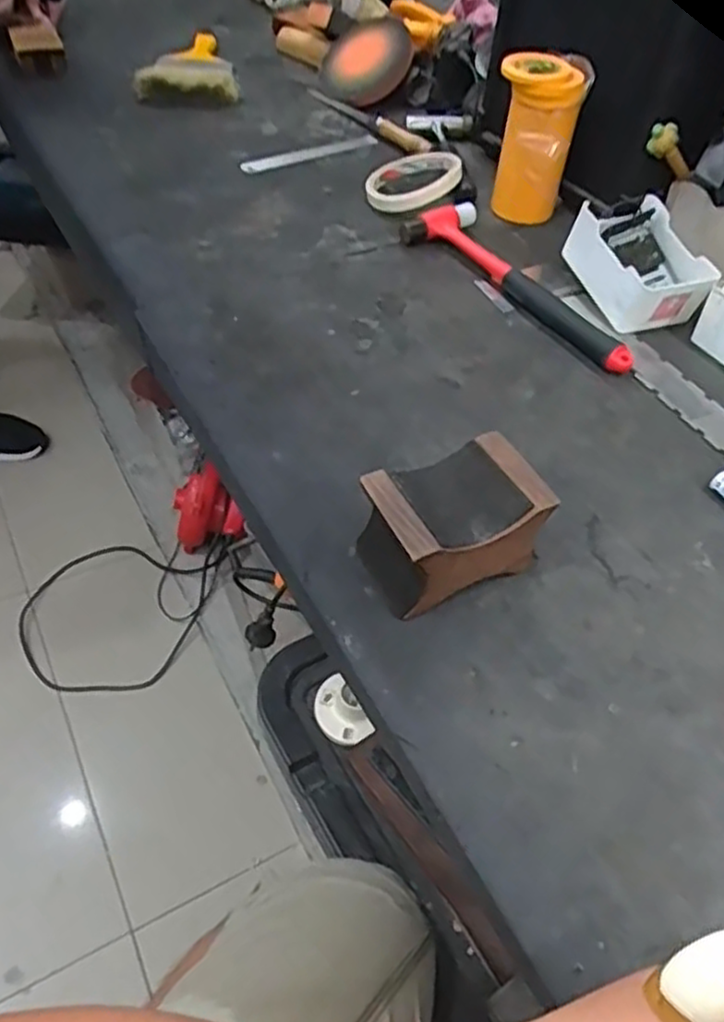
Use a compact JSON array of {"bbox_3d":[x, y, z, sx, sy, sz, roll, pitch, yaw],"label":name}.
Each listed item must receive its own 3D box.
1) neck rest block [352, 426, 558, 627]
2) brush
[{"bbox_3d":[0.051,0.009,0.416,0.092,0.061,0.062,-17,53,-17],"label":"neck rest block"},{"bbox_3d":[-0.213,-0.536,0.867,0.116,0.040,0.190,-7,51,-10],"label":"brush"}]

